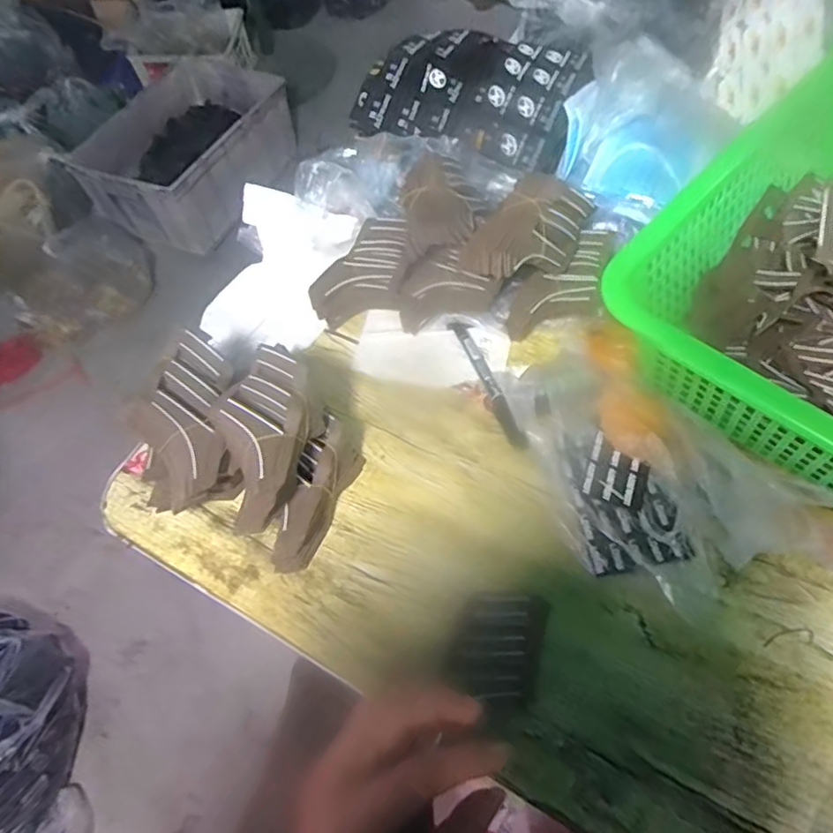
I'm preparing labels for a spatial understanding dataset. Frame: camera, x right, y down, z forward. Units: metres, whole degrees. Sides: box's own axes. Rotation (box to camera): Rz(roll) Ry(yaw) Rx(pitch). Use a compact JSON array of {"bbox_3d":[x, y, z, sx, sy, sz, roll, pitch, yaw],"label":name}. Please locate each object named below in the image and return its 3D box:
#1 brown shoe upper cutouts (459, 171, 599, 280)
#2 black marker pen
[{"bbox_3d":[0.087,-0.144,0.467,0.065,0.043,0.110,37,69,22],"label":"brown shoe upper cutouts"},{"bbox_3d":[0.058,-0.031,0.485,0.014,0.011,0.125,-19,60,-7],"label":"black marker pen"}]

